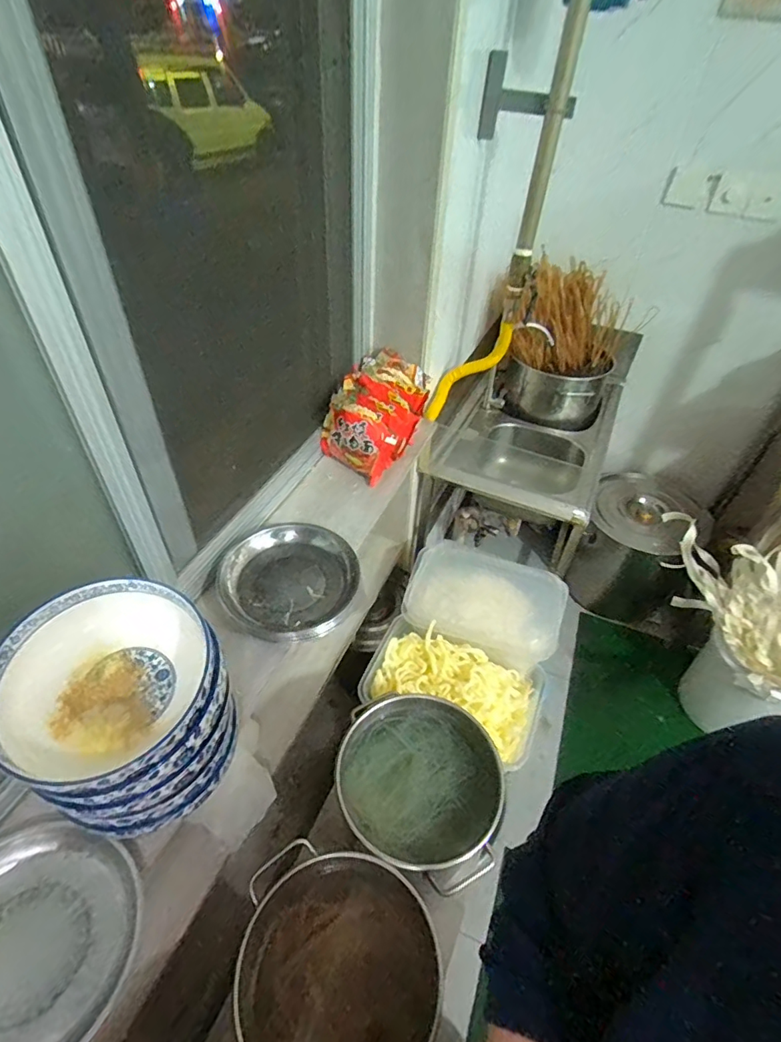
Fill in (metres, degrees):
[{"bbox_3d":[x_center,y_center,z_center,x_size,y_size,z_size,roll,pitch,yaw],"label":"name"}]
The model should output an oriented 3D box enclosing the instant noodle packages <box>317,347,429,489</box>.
[{"bbox_3d":[-0.023,-0.221,1.058,0.164,0.134,0.247,18,46,14],"label":"instant noodle packages"}]

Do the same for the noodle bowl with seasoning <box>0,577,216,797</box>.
[{"bbox_3d":[-0.278,0.161,0.514,0.200,0.074,0.193,2,45,-2],"label":"noodle bowl with seasoning"}]

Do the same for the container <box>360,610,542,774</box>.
[{"bbox_3d":[0.134,0.351,1.103,0.367,0.072,0.232,21,47,16],"label":"container"}]

